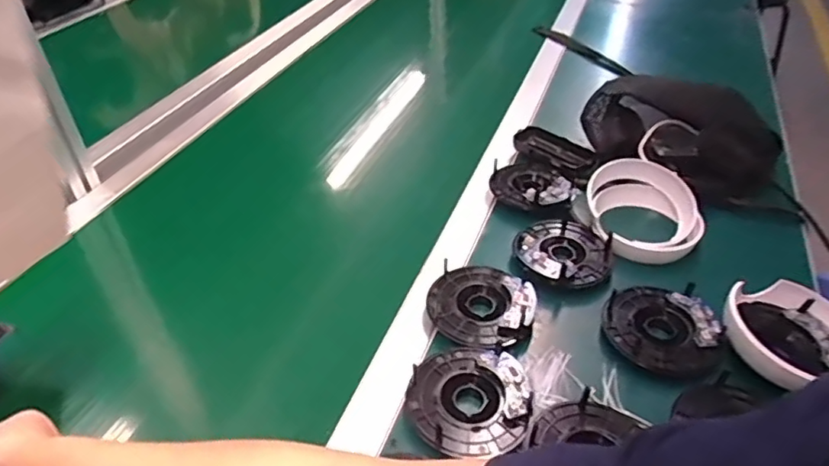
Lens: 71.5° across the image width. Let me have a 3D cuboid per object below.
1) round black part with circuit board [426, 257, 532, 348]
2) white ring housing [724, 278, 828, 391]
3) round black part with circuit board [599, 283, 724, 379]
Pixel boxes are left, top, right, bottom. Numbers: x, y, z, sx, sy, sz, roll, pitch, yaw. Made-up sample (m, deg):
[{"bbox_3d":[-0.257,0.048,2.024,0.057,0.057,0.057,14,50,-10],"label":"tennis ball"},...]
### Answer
[{"bbox_3d":[0.063,0.067,0.550,0.098,0.015,0.093,0,40,0],"label":"round black part with circuit board"},{"bbox_3d":[0.340,0.088,0.516,0.124,0.037,0.115,-12,41,-14],"label":"white ring housing"},{"bbox_3d":[0.228,0.083,0.535,0.098,0.019,0.095,0,40,0],"label":"round black part with circuit board"}]

